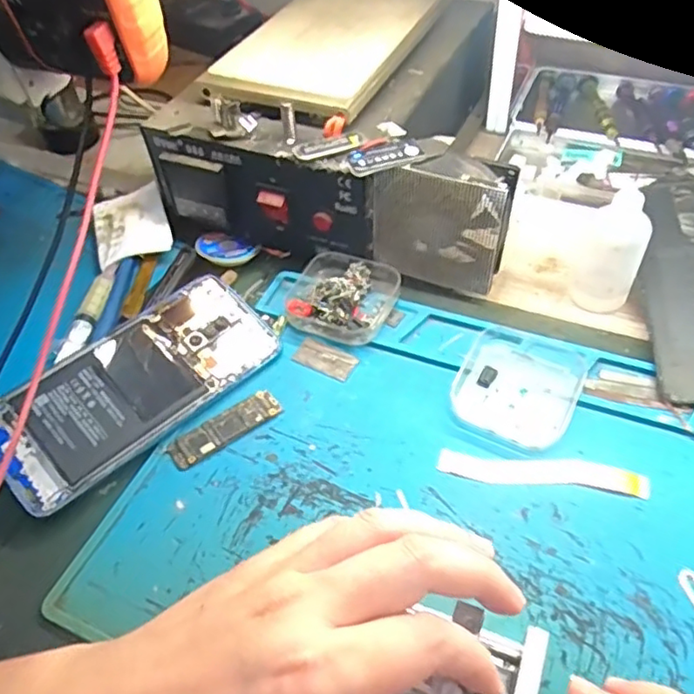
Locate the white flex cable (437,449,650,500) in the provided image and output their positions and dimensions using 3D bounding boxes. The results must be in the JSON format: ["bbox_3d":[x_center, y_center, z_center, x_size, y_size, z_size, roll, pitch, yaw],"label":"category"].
[{"bbox_3d":[0.100,0.063,0.318,0.102,0.004,0.019,2,51,7],"label":"white flex cable"}]

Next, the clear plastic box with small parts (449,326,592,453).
[{"bbox_3d":[0.097,0.020,0.348,0.062,0.016,0.073,21,55,21],"label":"clear plastic box with small parts"}]

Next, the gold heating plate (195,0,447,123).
[{"bbox_3d":[-0.012,-0.218,0.440,0.111,0.010,0.175,17,54,19],"label":"gold heating plate"}]

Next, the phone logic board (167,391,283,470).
[{"bbox_3d":[-0.069,0.045,0.349,0.064,0.004,0.021,-30,54,-19],"label":"phone logic board"}]

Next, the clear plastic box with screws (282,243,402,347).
[{"bbox_3d":[-0.001,-0.036,0.403,0.063,0.024,0.067,20,55,20],"label":"clear plastic box with screws"}]

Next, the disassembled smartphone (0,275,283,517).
[{"bbox_3d":[-0.121,0.020,0.358,0.162,0.011,0.074,-38,72,-26],"label":"disassembled smartphone"}]

